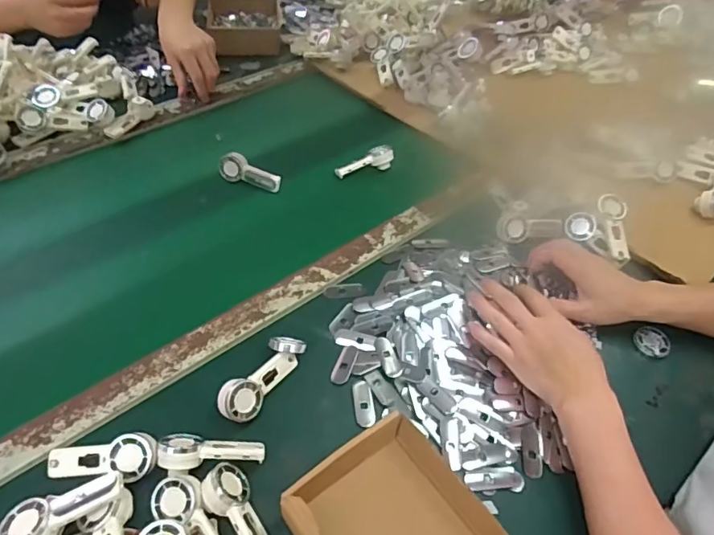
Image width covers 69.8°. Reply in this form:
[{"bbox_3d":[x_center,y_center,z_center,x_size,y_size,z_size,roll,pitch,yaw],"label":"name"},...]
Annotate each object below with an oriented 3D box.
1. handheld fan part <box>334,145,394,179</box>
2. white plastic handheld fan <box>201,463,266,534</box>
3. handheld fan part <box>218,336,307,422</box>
[{"bbox_3d":[0.013,-0.159,0.777,0.093,0.021,0.031,-20,57,-19],"label":"handheld fan part"},{"bbox_3d":[-0.098,0.210,0.428,0.037,0.020,0.092,-26,59,-23],"label":"white plastic handheld fan"},{"bbox_3d":[-0.095,0.110,0.517,0.036,0.032,0.104,26,51,18],"label":"handheld fan part"}]

